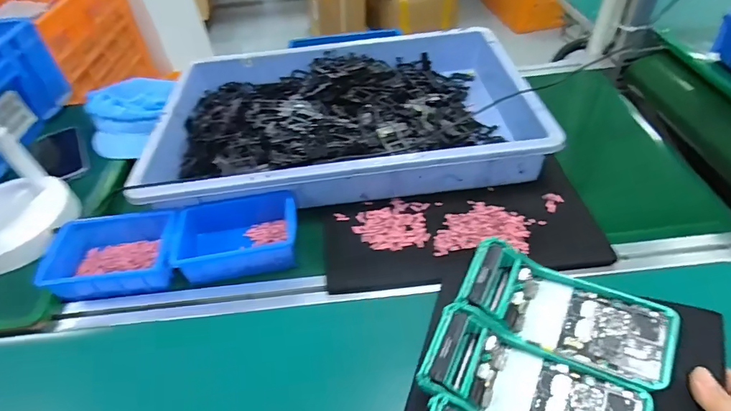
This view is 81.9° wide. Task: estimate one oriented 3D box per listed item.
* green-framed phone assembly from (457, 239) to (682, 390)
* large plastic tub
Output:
[{"bbox_3d":[0.180,0.093,0.384,0.171,0.057,0.076,17,50,22],"label":"green-framed phone assembly"},{"bbox_3d":[-0.033,-0.149,0.663,0.549,0.076,0.375,-8,45,-1],"label":"large plastic tub"}]

